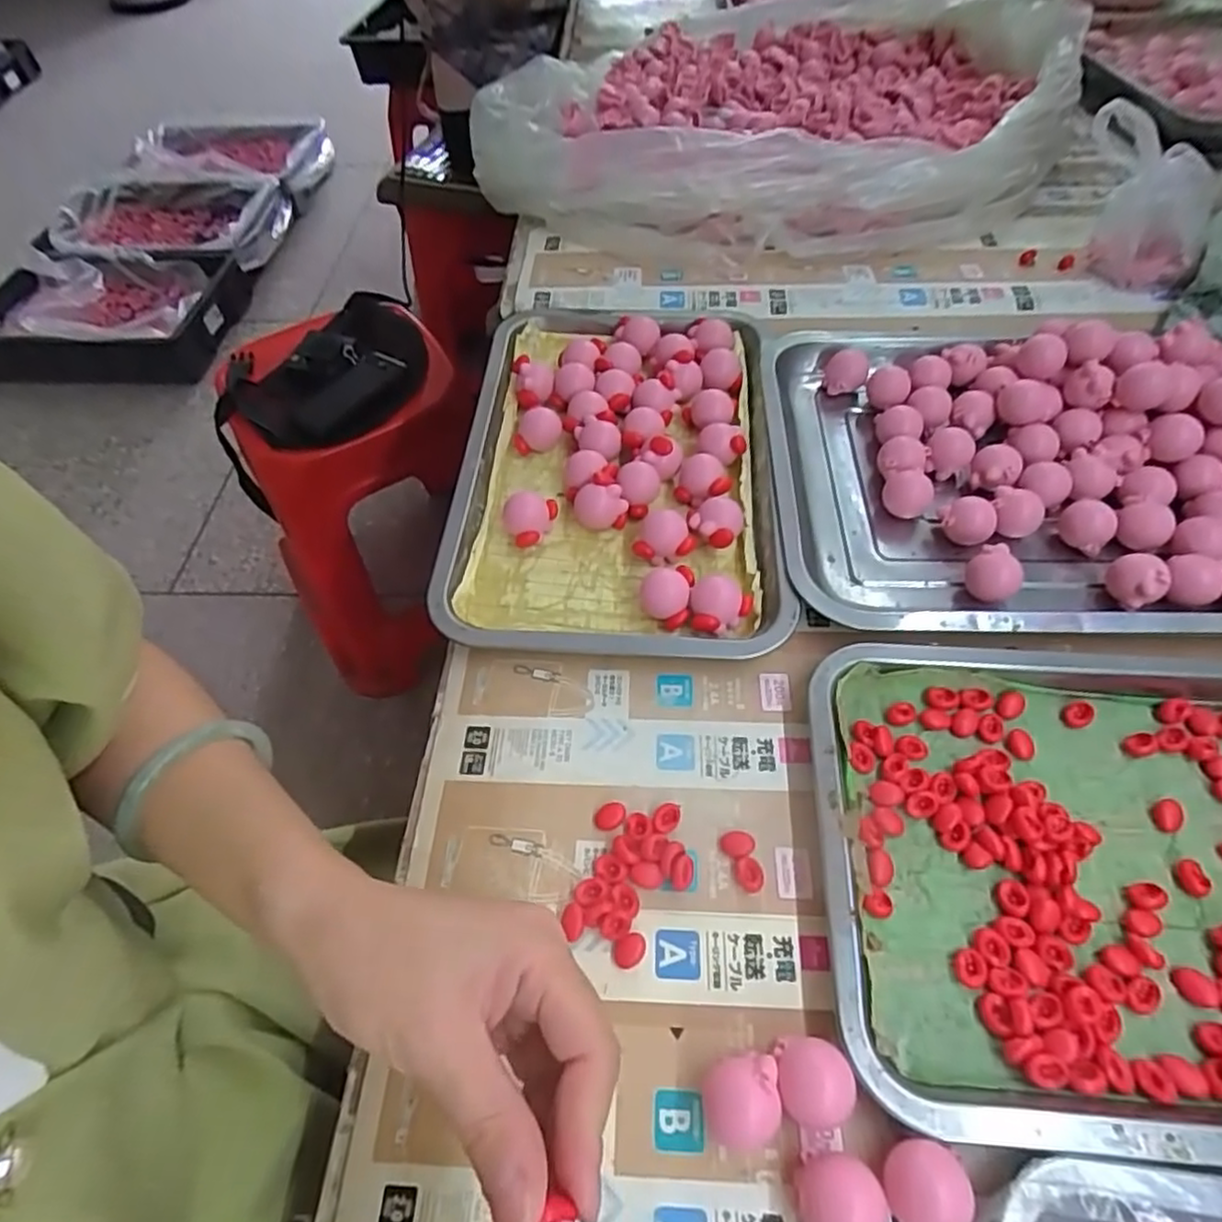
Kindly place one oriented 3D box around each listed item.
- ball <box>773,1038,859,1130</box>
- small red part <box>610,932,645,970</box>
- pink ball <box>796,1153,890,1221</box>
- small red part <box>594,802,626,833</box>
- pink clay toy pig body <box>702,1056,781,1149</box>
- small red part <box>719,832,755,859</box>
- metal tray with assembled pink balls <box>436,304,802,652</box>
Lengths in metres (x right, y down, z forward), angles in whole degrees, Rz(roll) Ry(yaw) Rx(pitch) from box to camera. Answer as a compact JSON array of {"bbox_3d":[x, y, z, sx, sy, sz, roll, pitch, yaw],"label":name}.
[{"bbox_3d":[0.079,0.184,0.268,0.029,0.022,0.028,-1,56,1],"label":"ball"},{"bbox_3d":[0.008,0.150,0.303,0.016,0.006,0.013,-38,62,-21],"label":"small red part"},{"bbox_3d":[0.082,0.215,0.248,0.028,0.022,0.029,-1,56,1],"label":"pink ball"},{"bbox_3d":[-0.001,0.102,0.339,0.016,0.004,0.012,-19,57,-11],"label":"small red part"},{"bbox_3d":[0.049,0.188,0.263,0.027,0.027,0.028,-5,56,-1],"label":"pink clay toy pig body"},{"bbox_3d":[0.061,0.113,0.330,0.016,0.005,0.012,5,56,5],"label":"small red part"},{"bbox_3d":[0.004,-0.105,0.467,0.208,0.028,0.313,2,56,3],"label":"metal tray with assembled pink balls"}]

